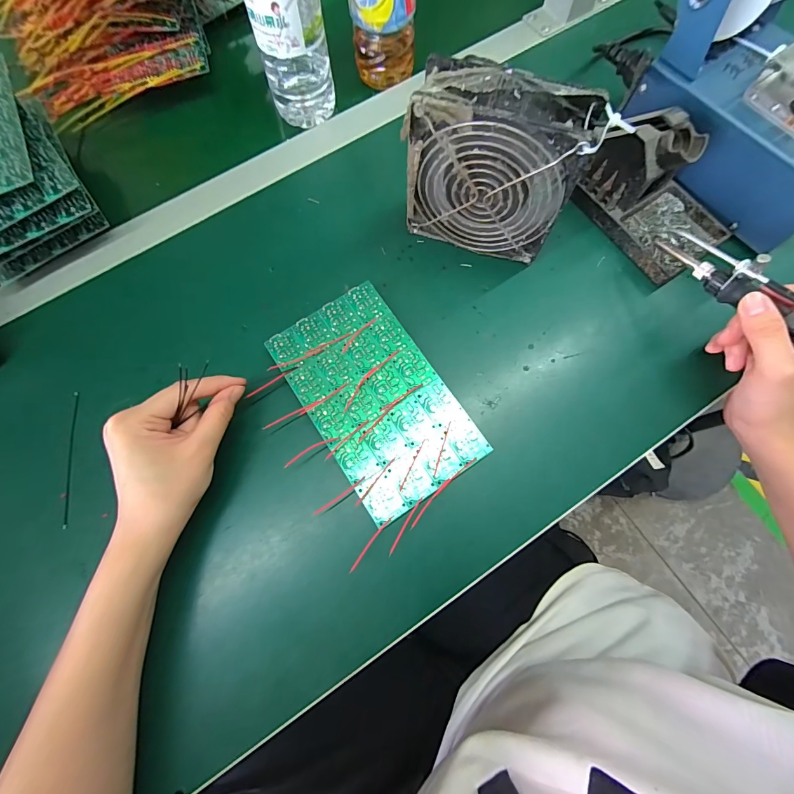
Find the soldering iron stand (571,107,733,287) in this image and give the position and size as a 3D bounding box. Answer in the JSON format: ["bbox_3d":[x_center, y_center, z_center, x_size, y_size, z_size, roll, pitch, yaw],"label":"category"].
[{"bbox_3d":[0.223,-0.170,0.303,0.079,0.069,0.123,-40,77,-9],"label":"soldering iron stand"}]

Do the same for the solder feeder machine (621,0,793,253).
[{"bbox_3d":[0.298,-0.242,0.291,0.117,0.136,0.199,-38,77,-9],"label":"solder feeder machine"}]

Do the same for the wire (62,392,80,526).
[{"bbox_3d":[-0.264,0.049,0.293,0.004,0.008,0.109,-6,74,0],"label":"wire"}]

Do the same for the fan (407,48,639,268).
[{"bbox_3d":[0.074,-0.167,0.281,0.130,0.121,0.045,15,75,6],"label":"fan"}]

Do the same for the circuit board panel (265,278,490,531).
[{"bbox_3d":[-0.017,0.000,0.294,0.100,0.021,0.170,-33,76,-8],"label":"circuit board panel"}]

